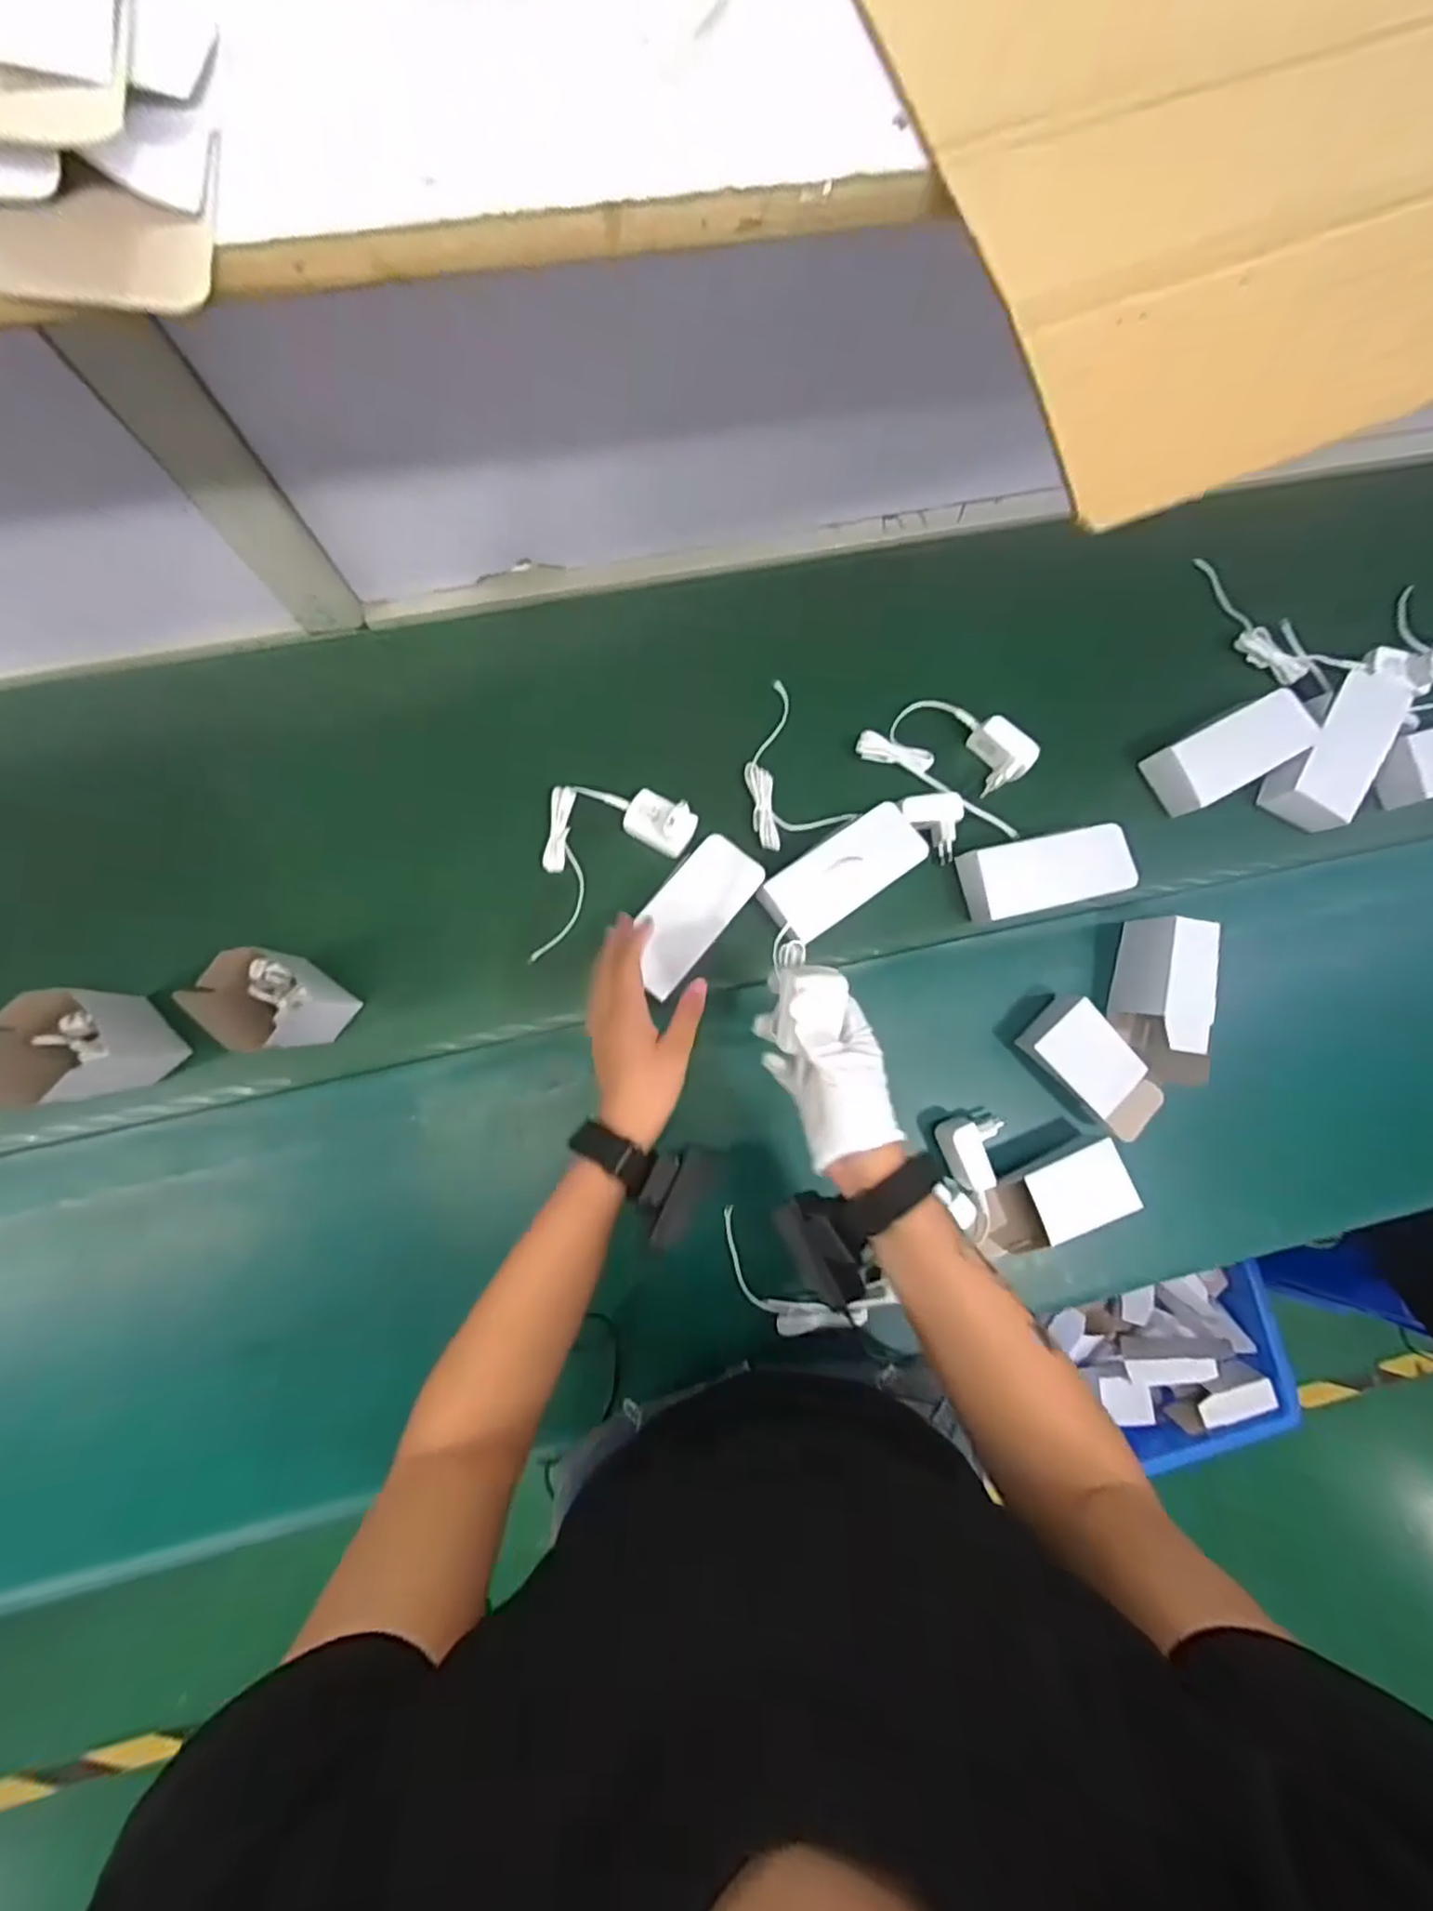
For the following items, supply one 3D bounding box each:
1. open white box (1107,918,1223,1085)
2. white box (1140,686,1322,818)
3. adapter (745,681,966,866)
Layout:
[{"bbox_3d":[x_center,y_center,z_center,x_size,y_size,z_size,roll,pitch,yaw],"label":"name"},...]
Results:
[{"bbox_3d":[0.399,0.041,0.624,0.053,0.079,0.142,11,83,-3],"label":"open white box"},{"bbox_3d":[0.492,-0.194,0.669,0.152,0.042,0.063,-28,86,-7],"label":"white box"},{"bbox_3d":[0.127,-0.174,0.643,0.195,0.034,0.160,4,83,-4],"label":"adapter"}]

